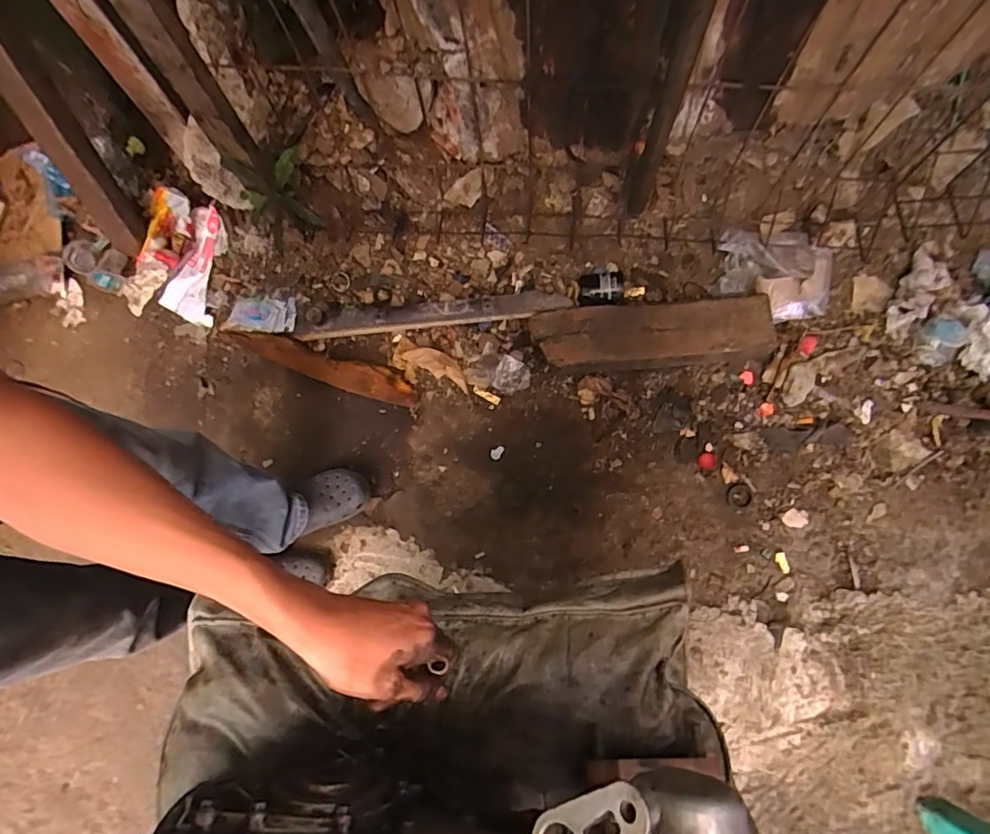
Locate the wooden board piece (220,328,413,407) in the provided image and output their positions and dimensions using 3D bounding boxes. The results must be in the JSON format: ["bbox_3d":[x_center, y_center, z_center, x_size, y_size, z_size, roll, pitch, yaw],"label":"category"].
[{"bbox_3d":[-0.366,-0.110,1.129,0.428,0.046,0.069,18,76,4],"label":"wooden board piece"}]

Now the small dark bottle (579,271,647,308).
[{"bbox_3d":[0.239,-0.259,1.084,0.147,0.036,0.070,-10,73,-1],"label":"small dark bottle"}]

